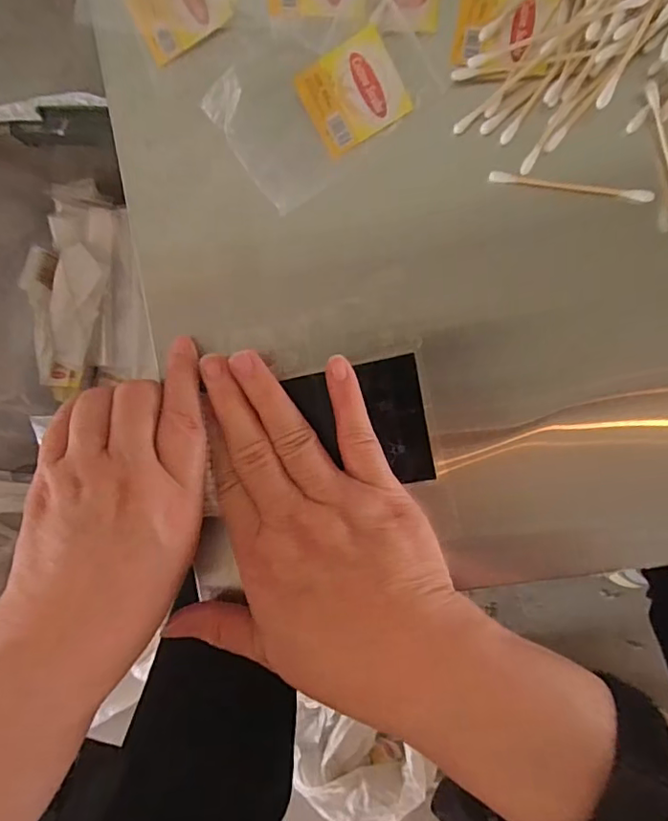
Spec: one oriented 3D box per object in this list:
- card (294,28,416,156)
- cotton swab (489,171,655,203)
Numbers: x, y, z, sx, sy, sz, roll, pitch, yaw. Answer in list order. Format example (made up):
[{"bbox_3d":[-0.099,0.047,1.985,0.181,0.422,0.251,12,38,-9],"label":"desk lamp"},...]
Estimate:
[{"bbox_3d":[0.009,-0.145,0.249,0.042,0.004,0.039,-27,102,9],"label":"card"},{"bbox_3d":[0.106,-0.101,0.245,0.071,0.004,0.005,10,95,4],"label":"cotton swab"}]

